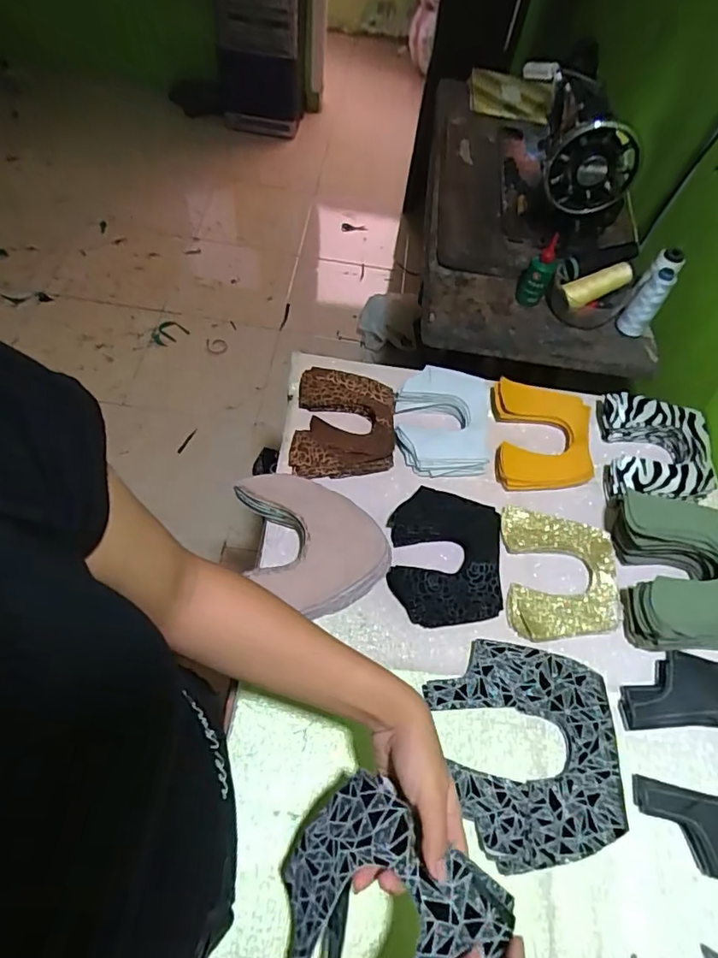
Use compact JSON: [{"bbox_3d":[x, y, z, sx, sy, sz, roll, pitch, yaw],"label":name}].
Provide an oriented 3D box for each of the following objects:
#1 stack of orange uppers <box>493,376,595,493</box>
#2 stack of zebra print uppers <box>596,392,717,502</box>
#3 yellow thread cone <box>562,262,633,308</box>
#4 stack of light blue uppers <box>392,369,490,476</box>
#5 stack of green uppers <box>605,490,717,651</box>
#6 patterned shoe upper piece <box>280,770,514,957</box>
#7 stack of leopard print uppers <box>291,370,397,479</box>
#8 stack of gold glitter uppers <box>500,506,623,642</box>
[{"bbox_3d":[0.250,-0.059,0.729,0.132,0.035,0.158,4,59,-4],"label":"stack of orange uppers"},{"bbox_3d":[0.398,-0.032,0.717,0.140,0.050,0.159,11,59,0],"label":"stack of zebra print uppers"},{"bbox_3d":[0.381,-0.309,0.851,0.117,0.039,0.038,-22,61,1],"label":"yellow thread cone"},{"bbox_3d":[0.113,-0.078,0.721,0.124,0.035,0.156,4,59,-4],"label":"stack of light blue uppers"},{"bbox_3d":[0.387,0.099,0.621,0.159,0.057,0.188,6,59,-3],"label":"stack of green uppers"},{"bbox_3d":[0.009,0.327,0.398,0.152,0.082,0.145,36,63,18],"label":"patterned shoe upper piece"},{"bbox_3d":[-0.019,-0.074,0.714,0.130,0.030,0.156,5,59,-3],"label":"stack of leopard print uppers"},{"bbox_3d":[0.242,0.110,0.641,0.135,0.009,0.160,5,59,-3],"label":"stack of gold glitter uppers"}]

